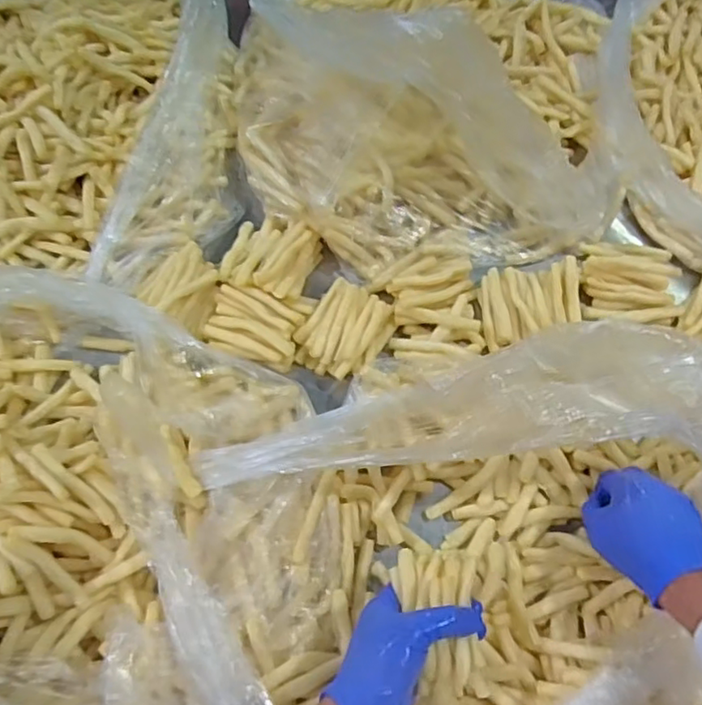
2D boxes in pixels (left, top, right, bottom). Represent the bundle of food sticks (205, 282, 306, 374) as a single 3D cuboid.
[{"bbox_3d":[-0.111,-0.030,0.692,0.104,0.032,0.079,14,67,7],"label":"bundle of food sticks"}]

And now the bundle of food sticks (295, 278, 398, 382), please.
[{"bbox_3d":[-0.007,-0.024,0.694,0.090,0.035,0.105,29,69,13],"label":"bundle of food sticks"}]

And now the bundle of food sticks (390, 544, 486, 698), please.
[{"bbox_3d":[0.075,0.214,0.494,0.065,0.035,0.115,-8,58,-3],"label":"bundle of food sticks"}]

